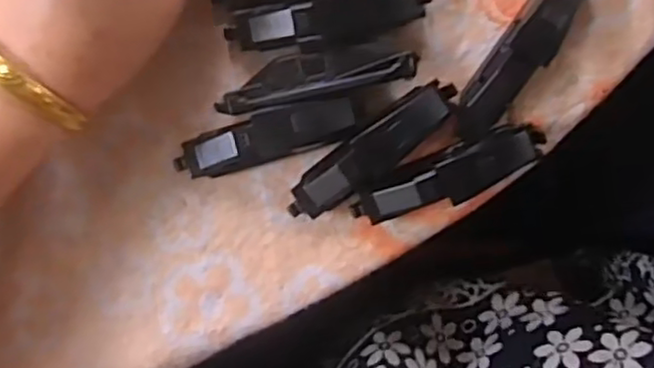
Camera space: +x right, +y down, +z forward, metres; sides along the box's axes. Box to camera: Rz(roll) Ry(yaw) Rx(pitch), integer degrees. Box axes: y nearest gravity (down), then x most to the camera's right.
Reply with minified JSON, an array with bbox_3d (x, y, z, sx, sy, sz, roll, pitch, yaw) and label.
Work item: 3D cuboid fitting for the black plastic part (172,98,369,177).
[{"bbox_3d":[-0.024,-0.019,0.275,0.077,0.020,0.020,-16,96,5],"label":"black plastic part"}]

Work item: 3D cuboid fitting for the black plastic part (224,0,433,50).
[{"bbox_3d":[0.001,-0.066,0.274,0.081,0.021,0.021,-11,96,5],"label":"black plastic part"}]

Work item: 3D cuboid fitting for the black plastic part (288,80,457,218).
[{"bbox_3d":[0.018,-0.013,0.276,0.080,0.020,0.019,-36,94,7],"label":"black plastic part"}]

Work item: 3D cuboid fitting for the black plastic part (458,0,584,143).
[{"bbox_3d":[0.079,-0.054,0.274,0.020,0.022,0.082,33,98,-1],"label":"black plastic part"}]

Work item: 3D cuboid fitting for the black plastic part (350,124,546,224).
[{"bbox_3d":[0.049,-0.003,0.276,0.080,0.020,0.019,-21,95,6],"label":"black plastic part"}]

